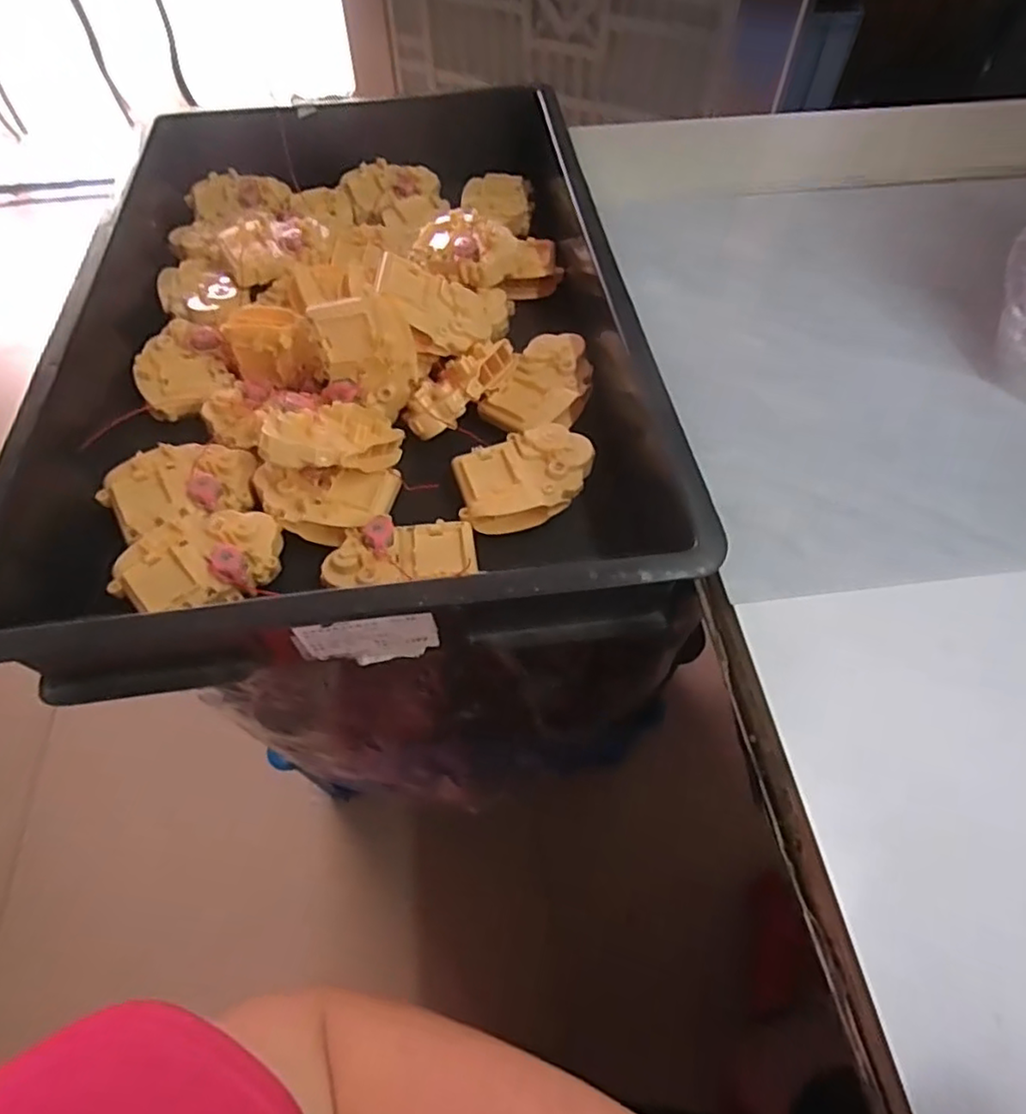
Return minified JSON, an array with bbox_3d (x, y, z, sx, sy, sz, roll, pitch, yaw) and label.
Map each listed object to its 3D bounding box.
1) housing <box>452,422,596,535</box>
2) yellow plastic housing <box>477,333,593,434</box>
[{"bbox_3d":[0.009,-0.058,0.468,0.096,0.030,0.067,-11,57,-7],"label":"housing"},{"bbox_3d":[0.026,-0.136,0.514,0.065,0.027,0.097,31,62,19],"label":"yellow plastic housing"}]

